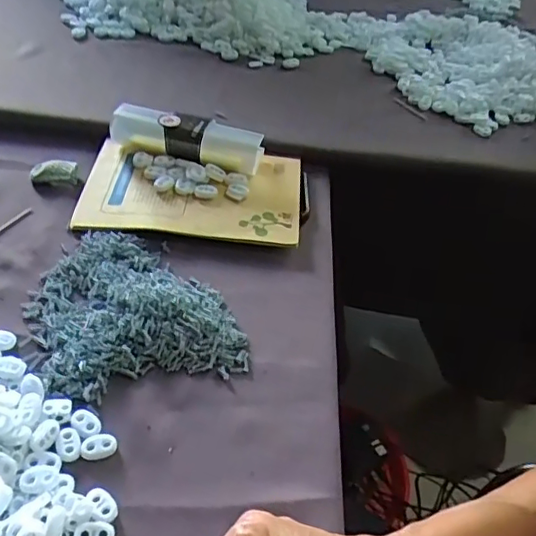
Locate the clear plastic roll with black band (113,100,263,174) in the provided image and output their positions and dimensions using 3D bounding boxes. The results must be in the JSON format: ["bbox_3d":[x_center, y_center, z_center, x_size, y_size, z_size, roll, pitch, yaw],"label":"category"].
[{"bbox_3d":[-0.082,-0.128,0.559,0.150,0.039,0.032,11,45,5],"label":"clear plastic roll with black band"}]

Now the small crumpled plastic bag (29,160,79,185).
[{"bbox_3d":[-0.209,-0.094,0.544,0.043,0.013,0.024,-3,46,-9],"label":"small crumpled plastic bag"}]

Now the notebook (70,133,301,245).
[{"bbox_3d":[-0.073,-0.074,0.539,0.205,0.015,0.122,5,45,-1],"label":"notebook"}]

